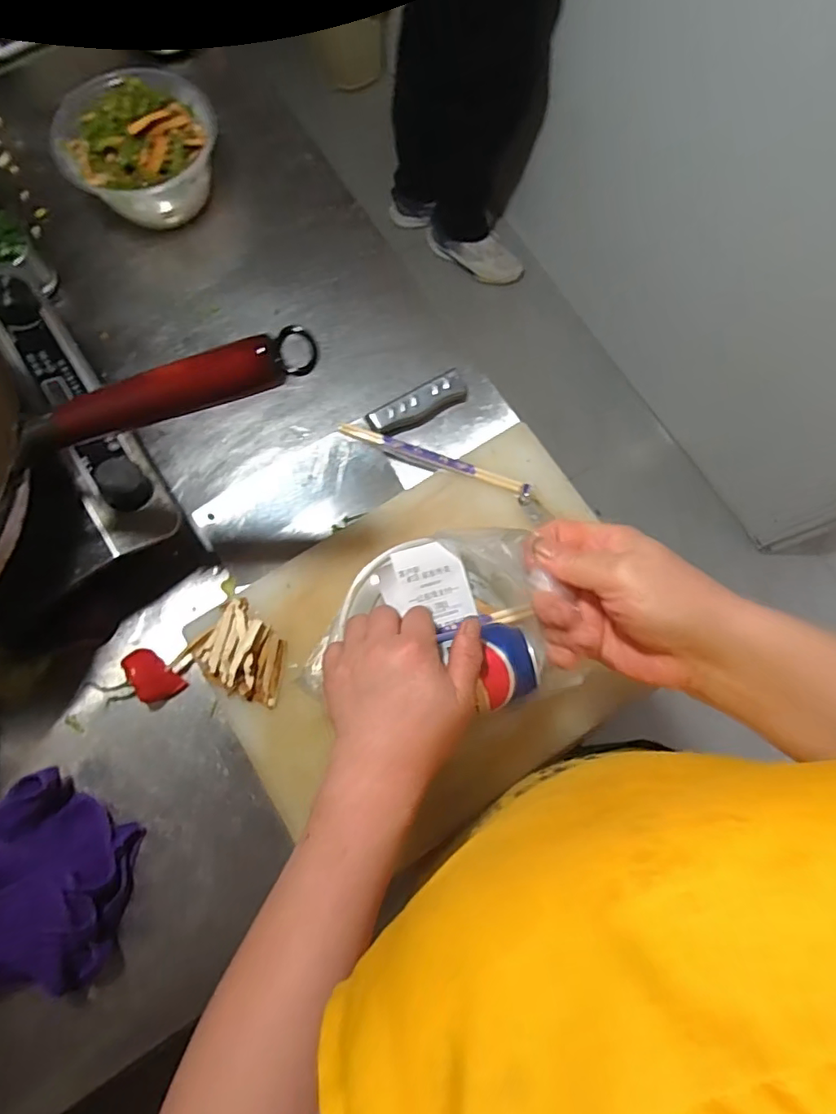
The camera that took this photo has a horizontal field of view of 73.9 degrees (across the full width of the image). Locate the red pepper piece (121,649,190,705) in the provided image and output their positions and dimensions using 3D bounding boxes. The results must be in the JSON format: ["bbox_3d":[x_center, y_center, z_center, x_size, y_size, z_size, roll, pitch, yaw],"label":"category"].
[{"bbox_3d":[-0.240,0.108,0.499,0.051,0.025,0.031,41,79,8],"label":"red pepper piece"}]

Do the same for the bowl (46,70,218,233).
[{"bbox_3d":[-0.299,-0.442,0.604,0.164,0.091,0.139,-24,78,-7],"label":"bowl"}]

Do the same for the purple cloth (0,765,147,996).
[{"bbox_3d":[-0.307,0.269,0.440,0.159,0.063,0.156,-34,80,-9],"label":"purple cloth"}]

